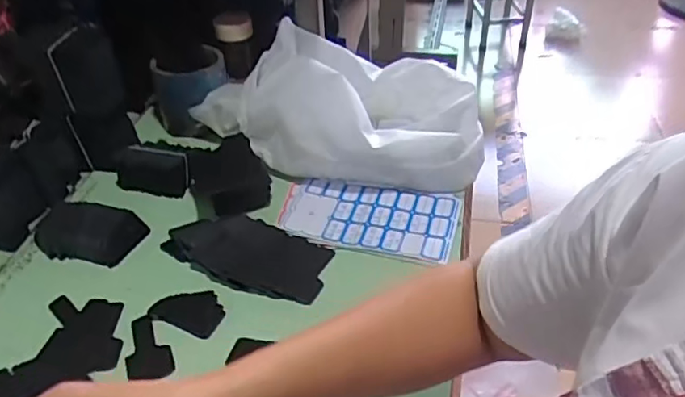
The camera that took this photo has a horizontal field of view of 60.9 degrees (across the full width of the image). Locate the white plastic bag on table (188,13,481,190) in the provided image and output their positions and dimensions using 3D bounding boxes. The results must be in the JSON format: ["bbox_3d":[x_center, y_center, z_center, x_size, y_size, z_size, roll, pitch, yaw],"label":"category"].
[{"bbox_3d":[-0.009,-0.129,0.811,0.390,0.136,0.226,4,41,6],"label":"white plastic bag on table"}]

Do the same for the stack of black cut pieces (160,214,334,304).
[{"bbox_3d":[-0.113,0.062,0.679,0.192,0.019,0.098,13,43,16],"label":"stack of black cut pieces"}]

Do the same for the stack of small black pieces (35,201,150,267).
[{"bbox_3d":[-0.311,0.038,0.710,0.135,0.024,0.075,7,42,10],"label":"stack of small black pieces"}]

